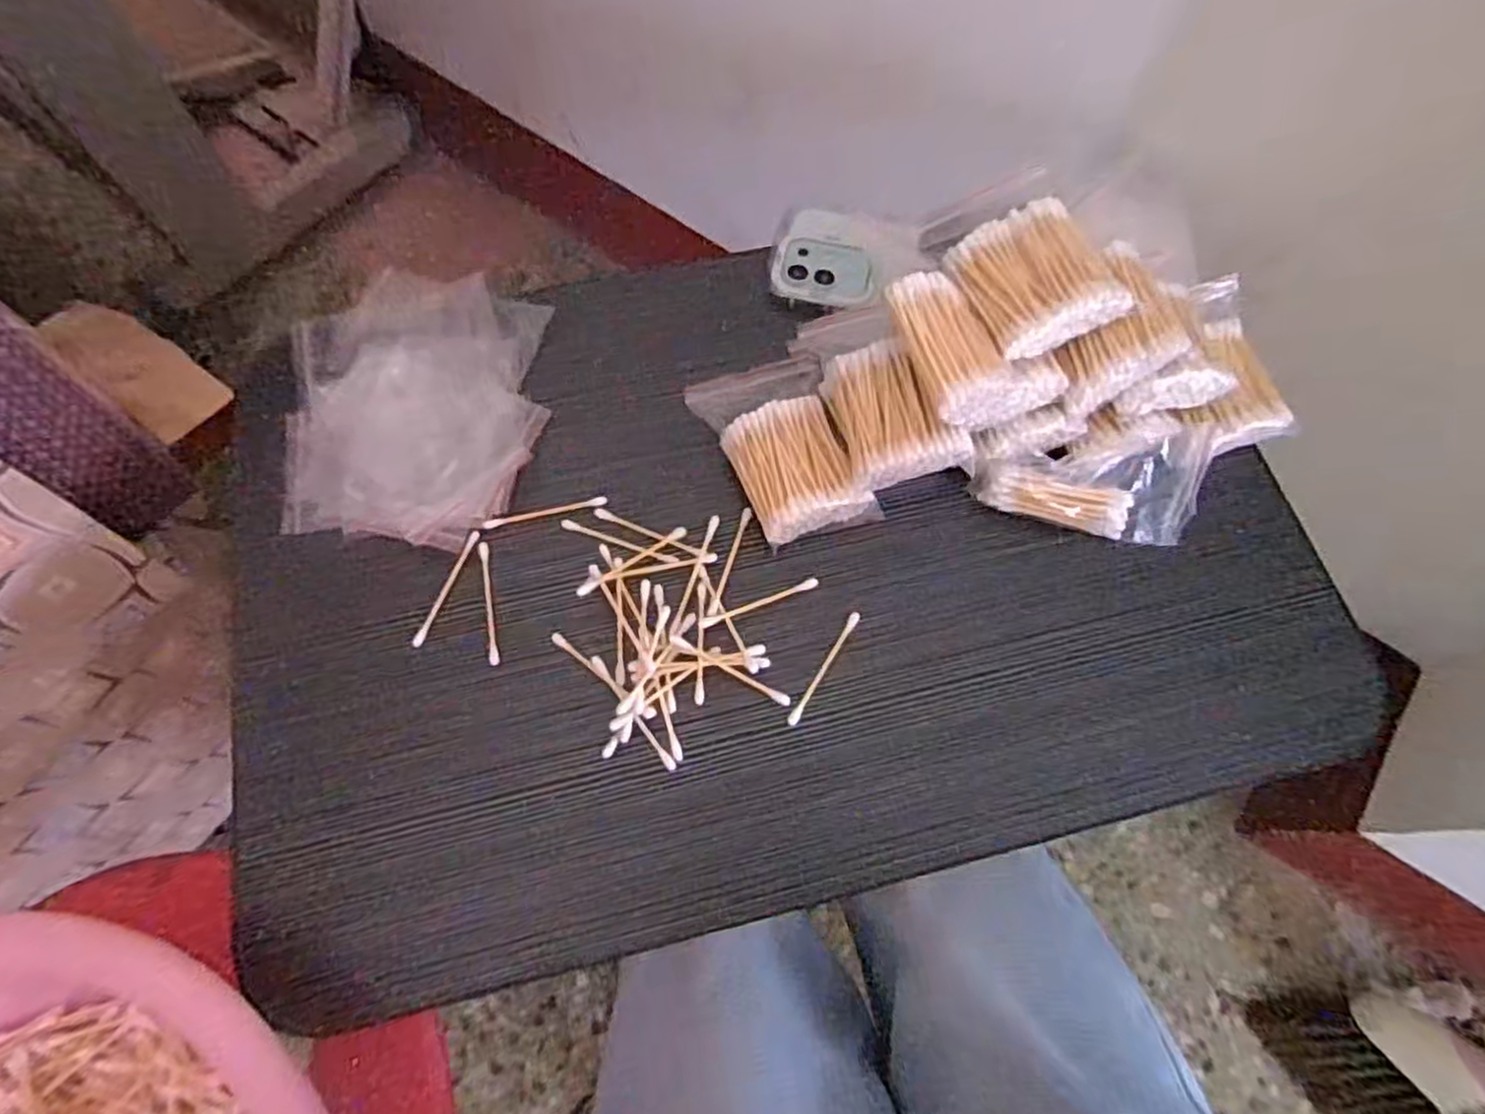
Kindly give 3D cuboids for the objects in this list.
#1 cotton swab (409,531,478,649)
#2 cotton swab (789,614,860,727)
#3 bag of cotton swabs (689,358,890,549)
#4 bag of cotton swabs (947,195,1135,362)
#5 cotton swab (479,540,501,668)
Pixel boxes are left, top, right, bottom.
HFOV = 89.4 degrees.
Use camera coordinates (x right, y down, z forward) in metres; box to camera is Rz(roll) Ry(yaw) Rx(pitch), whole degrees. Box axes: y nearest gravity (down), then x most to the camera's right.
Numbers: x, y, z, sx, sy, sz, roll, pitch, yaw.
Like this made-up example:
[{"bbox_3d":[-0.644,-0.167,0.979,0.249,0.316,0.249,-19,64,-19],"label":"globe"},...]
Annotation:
[{"bbox_3d":[-0.162,0.018,0.412,0.005,0.007,0.069,20,70,7],"label":"cotton swab"},{"bbox_3d":[0.043,0.058,0.396,0.006,0.006,0.069,31,72,10],"label":"cotton swab"},{"bbox_3d":[0.025,-0.063,0.424,0.077,0.026,0.109,-19,71,-8],"label":"bag of cotton swabs"},{"bbox_3d":[0.151,-0.143,0.388,0.064,0.023,0.072,-26,69,12],"label":"bag of cotton swabs"},{"bbox_3d":[-0.139,0.025,0.412,0.005,0.005,0.071,-11,70,-5],"label":"cotton swab"}]

